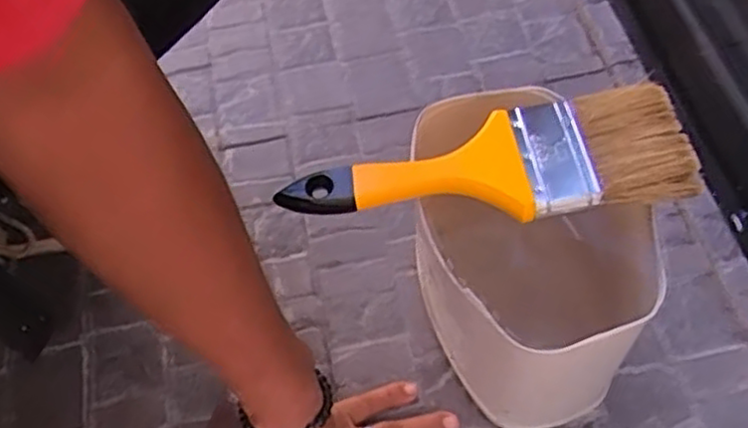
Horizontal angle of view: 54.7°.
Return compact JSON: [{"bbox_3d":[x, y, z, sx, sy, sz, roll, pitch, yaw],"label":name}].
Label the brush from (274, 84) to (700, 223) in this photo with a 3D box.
[{"bbox_3d":[0.063,-0.029,0.410,0.223,0.015,0.070,-7,59,-1],"label":"brush"}]

